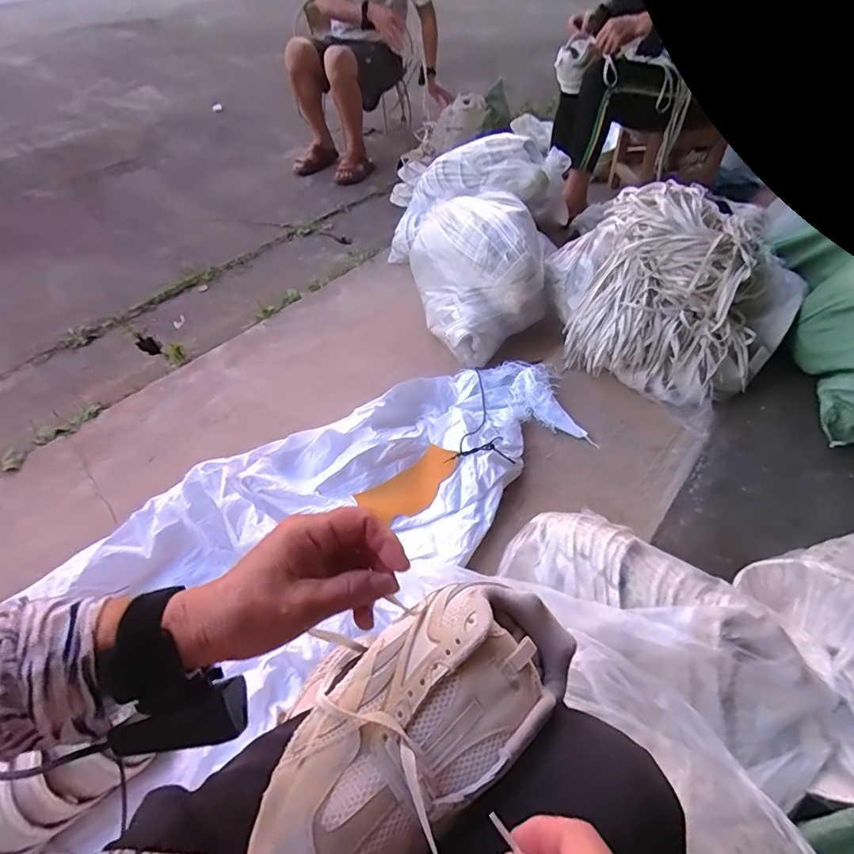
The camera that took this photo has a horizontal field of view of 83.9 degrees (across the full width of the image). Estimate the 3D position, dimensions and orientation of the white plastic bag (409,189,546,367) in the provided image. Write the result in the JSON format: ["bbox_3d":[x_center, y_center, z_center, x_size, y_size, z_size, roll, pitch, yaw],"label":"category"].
[{"bbox_3d":[0.136,-0.400,1.242,0.289,0.241,0.414,-11,50,-6],"label":"white plastic bag"}]

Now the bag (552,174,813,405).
[{"bbox_3d":[0.527,-0.314,1.067,0.510,0.273,0.397,31,57,26],"label":"bag"}]

